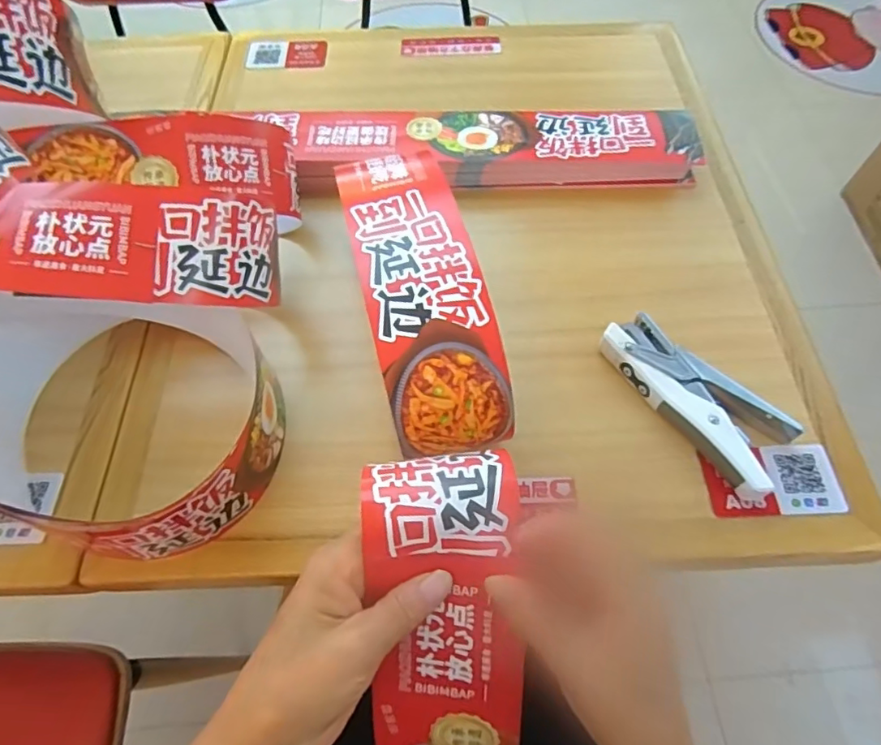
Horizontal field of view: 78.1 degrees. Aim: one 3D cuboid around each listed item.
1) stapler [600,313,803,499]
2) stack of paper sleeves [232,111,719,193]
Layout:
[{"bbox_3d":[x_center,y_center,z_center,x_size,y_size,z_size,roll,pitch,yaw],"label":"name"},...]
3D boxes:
[{"bbox_3d":[0.201,0.022,0.443,0.161,0.028,0.076,39,69,20],"label":"stapler"},{"bbox_3d":[0.040,-0.241,0.586,0.457,0.041,0.100,-4,61,-1],"label":"stack of paper sleeves"}]

